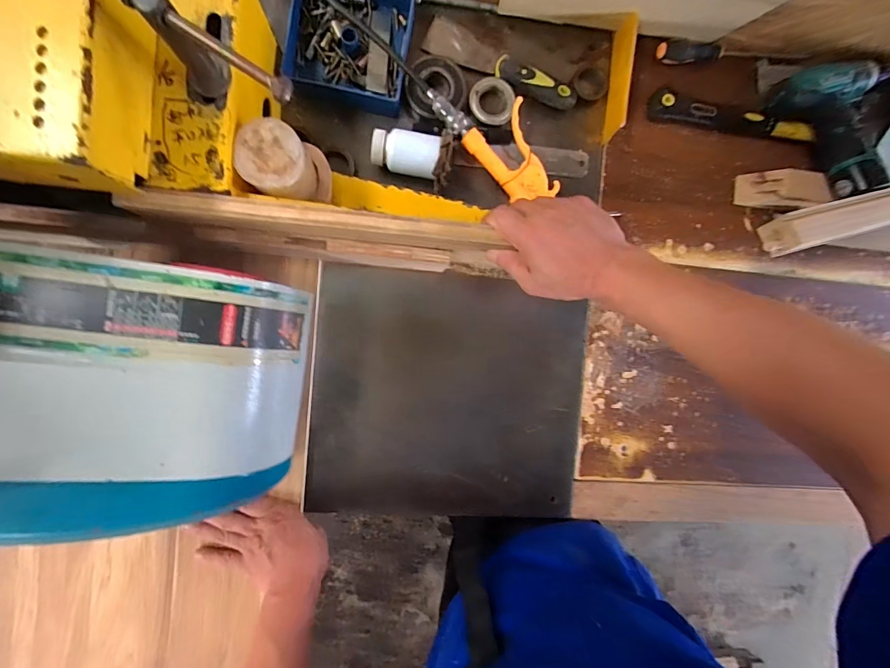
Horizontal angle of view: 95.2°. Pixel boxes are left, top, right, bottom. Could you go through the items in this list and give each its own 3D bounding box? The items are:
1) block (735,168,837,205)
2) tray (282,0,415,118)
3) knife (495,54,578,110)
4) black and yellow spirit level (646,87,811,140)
[{"bbox_3d":[0.464,-0.202,0.559,0.105,0.022,0.051,14,91,31],"label":"block"},{"bbox_3d":[-0.116,-0.359,0.496,0.141,0.033,0.157,8,92,-6],"label":"tray"},{"bbox_3d":[0.117,-0.322,0.528,0.109,0.023,0.033,29,89,-7],"label":"knife"},{"bbox_3d":[0.393,-0.302,0.557,0.227,0.021,0.037,8,92,-6],"label":"black and yellow spirit level"}]

